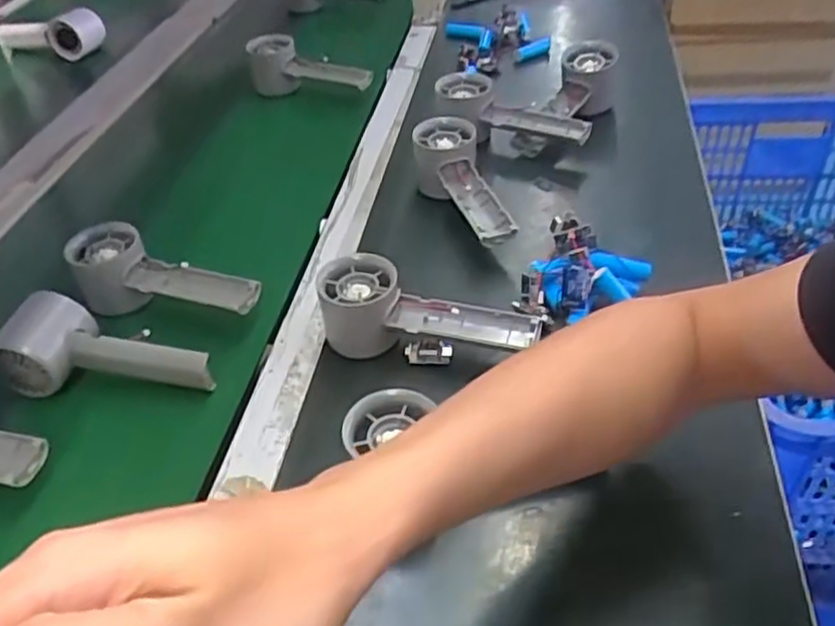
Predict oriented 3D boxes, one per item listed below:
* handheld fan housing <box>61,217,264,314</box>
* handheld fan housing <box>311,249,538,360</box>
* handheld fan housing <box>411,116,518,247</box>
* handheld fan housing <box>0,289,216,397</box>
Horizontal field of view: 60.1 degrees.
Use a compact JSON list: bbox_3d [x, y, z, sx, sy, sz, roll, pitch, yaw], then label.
[{"bbox_3d":[-0.202,-0.026,0.573,0.153,0.054,0.052,14,45,21],"label":"handheld fan housing"},{"bbox_3d":[0.005,0.005,0.530,0.159,0.060,0.059,10,42,-2],"label":"handheld fan housing"},{"bbox_3d":[0.044,-0.109,0.646,0.057,0.049,0.154,-17,56,-14],"label":"handheld fan housing"},{"bbox_3d":[-0.222,0.030,0.524,0.146,0.055,0.050,9,42,-3],"label":"handheld fan housing"}]

